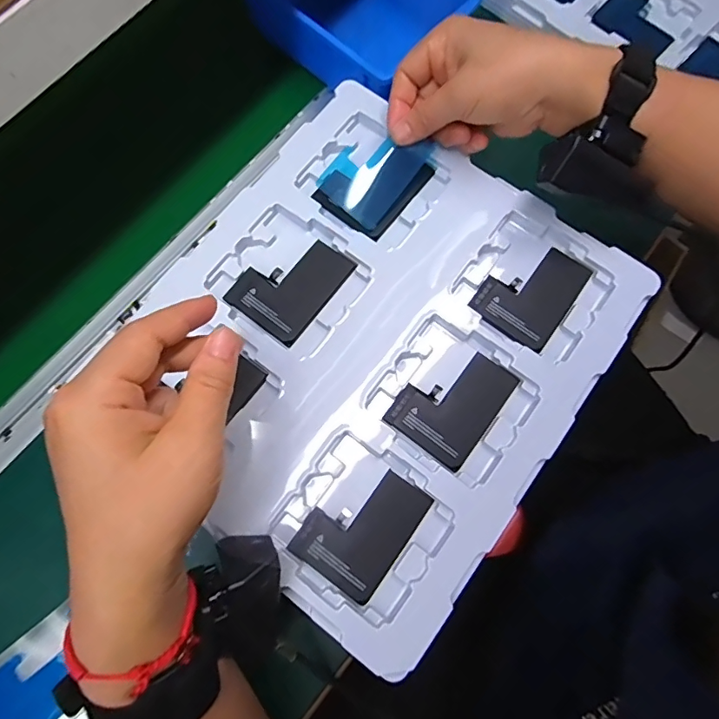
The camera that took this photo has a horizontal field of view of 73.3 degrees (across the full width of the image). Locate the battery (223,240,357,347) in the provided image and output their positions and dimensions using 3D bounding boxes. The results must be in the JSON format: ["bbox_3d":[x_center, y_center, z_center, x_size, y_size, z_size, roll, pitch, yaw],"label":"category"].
[{"bbox_3d":[-0.049,-0.055,0.342,0.059,0.006,0.077,36,79,10],"label":"battery"}]

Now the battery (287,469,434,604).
[{"bbox_3d":[0.001,0.103,0.304,0.058,0.006,0.075,34,78,10],"label":"battery"}]

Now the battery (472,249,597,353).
[{"bbox_3d":[0.123,-0.050,0.342,0.058,0.005,0.076,37,79,10],"label":"battery"}]

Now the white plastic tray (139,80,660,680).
[{"bbox_3d":[0.008,-0.015,0.330,0.269,0.019,0.306,36,79,10],"label":"white plastic tray"}]

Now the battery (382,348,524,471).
[{"bbox_3d":[0.062,0.027,0.322,0.059,0.004,0.076,36,79,10],"label":"battery"}]

